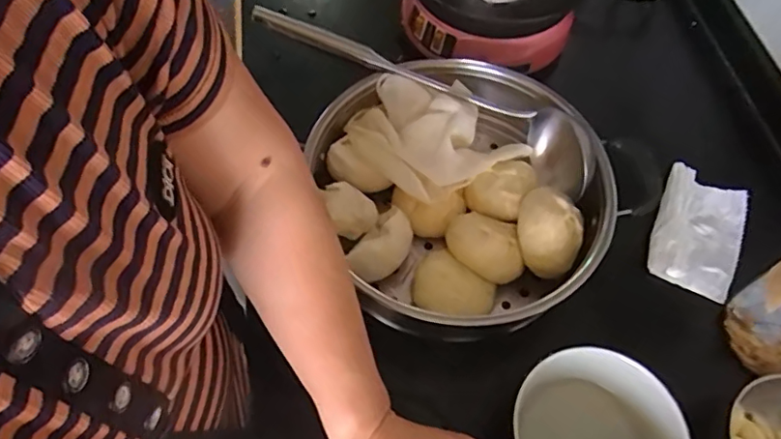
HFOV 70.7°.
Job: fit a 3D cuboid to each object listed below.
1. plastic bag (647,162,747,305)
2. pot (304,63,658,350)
[{"bbox_3d":[0.305,0.010,0.547,0.080,0.031,0.123,25,63,12],"label":"plastic bag"},{"bbox_3d":[0.075,-0.032,0.526,0.271,0.097,0.278,1,61,-1],"label":"pot"}]

